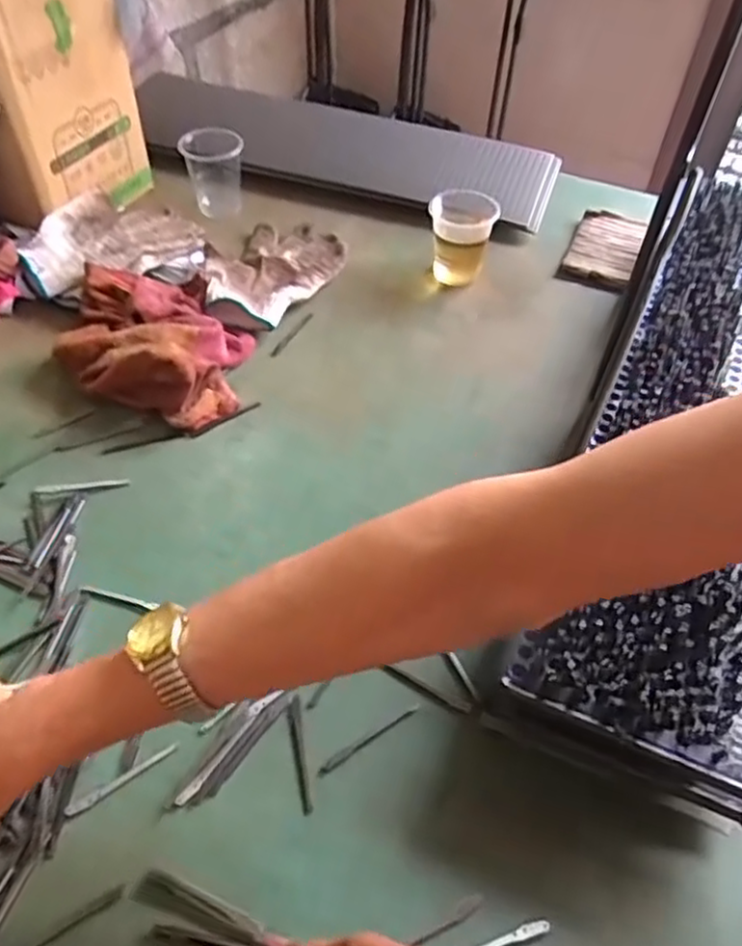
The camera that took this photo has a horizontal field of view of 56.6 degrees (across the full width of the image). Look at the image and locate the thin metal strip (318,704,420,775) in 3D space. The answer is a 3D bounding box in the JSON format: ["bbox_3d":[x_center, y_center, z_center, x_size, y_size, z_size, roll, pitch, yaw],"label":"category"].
[{"bbox_3d":[0.000,0.159,0.413,0.071,0.004,0.006,-25,55,-22],"label":"thin metal strip"}]

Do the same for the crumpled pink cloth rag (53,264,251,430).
[{"bbox_3d":[-0.193,-0.125,0.616,0.194,0.050,0.158,19,51,13],"label":"crumpled pink cloth rag"}]

